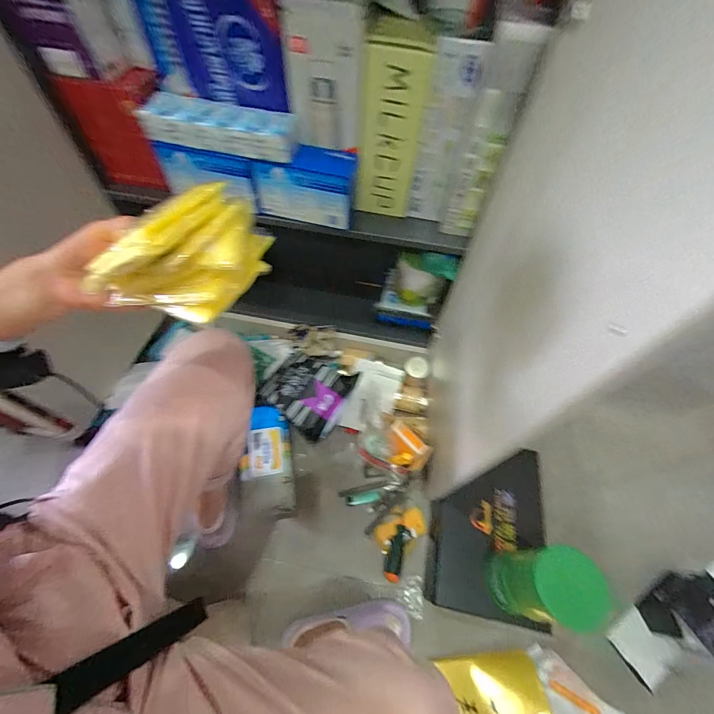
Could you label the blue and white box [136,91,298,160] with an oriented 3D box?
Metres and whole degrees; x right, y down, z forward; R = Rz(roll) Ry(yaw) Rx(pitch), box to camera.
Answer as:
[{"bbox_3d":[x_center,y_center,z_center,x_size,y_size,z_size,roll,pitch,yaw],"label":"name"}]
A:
[{"bbox_3d":[-0.239,-0.402,0.588,0.262,0.057,0.070,11,58,4],"label":"blue and white box"}]

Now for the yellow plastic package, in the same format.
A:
[{"bbox_3d":[-0.135,-0.079,0.270,0.130,0.088,0.057,-24,62,-17],"label":"yellow plastic package"}]

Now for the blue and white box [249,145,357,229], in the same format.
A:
[{"bbox_3d":[-0.098,-0.330,0.651,0.184,0.113,0.066,8,58,2],"label":"blue and white box"}]

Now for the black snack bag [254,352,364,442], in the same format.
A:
[{"bbox_3d":[-0.126,0.077,0.837,0.208,0.055,0.179,31,62,16],"label":"black snack bag"}]

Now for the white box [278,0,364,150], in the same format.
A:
[{"bbox_3d":[-0.053,-0.443,0.544,0.118,0.184,0.043,-2,58,-4],"label":"white box"}]

